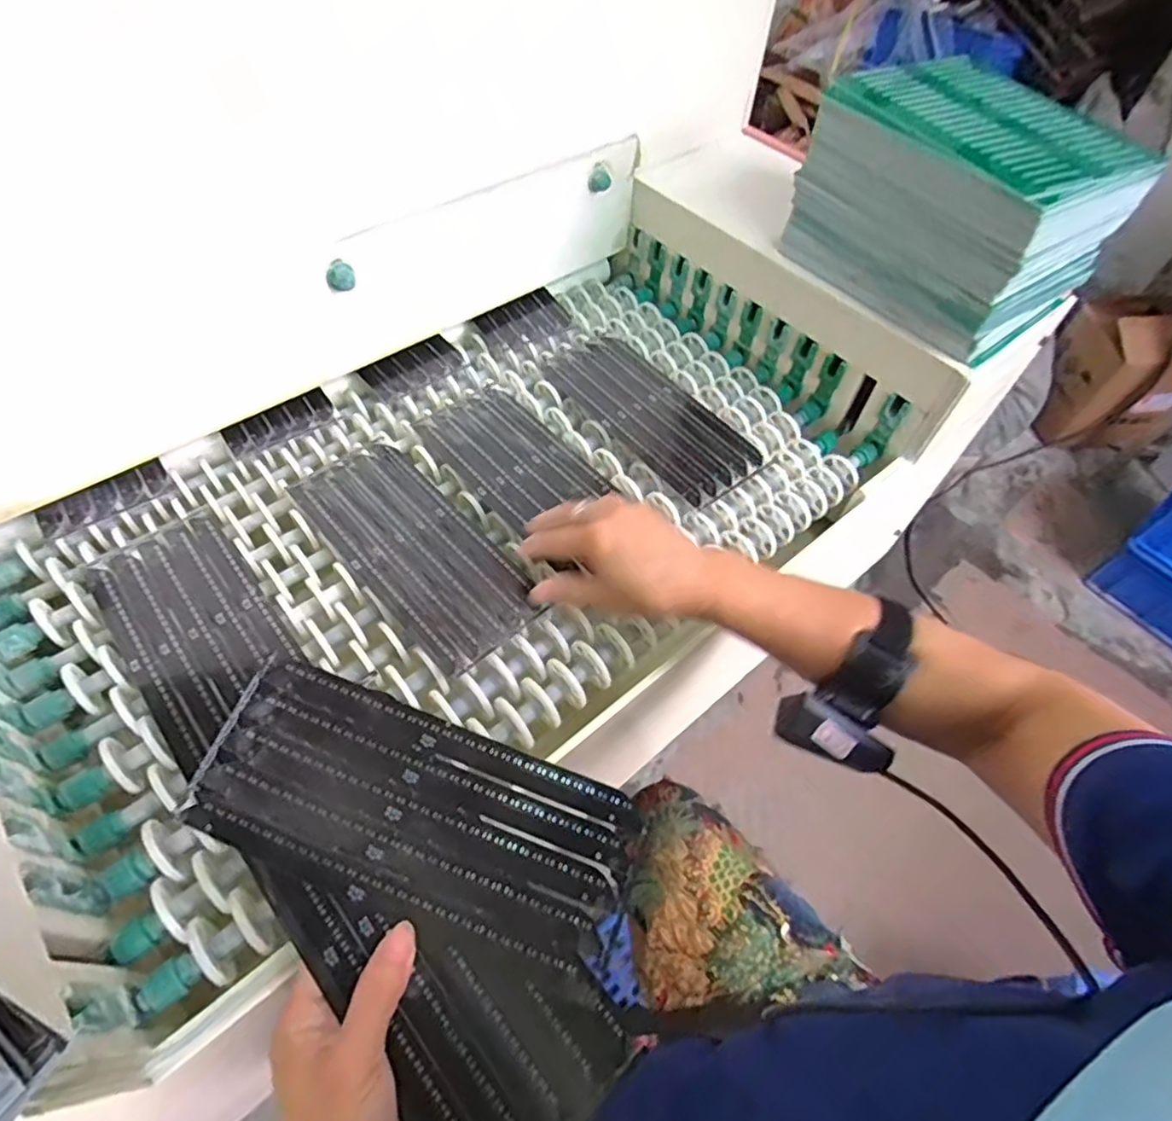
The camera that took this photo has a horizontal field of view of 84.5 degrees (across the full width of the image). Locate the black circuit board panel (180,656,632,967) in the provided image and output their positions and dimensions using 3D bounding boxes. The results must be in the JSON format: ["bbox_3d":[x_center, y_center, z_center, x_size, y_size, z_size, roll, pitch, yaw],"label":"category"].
[{"bbox_3d":[-0.092,0.133,0.339,0.220,0.004,0.099,20,68,7],"label":"black circuit board panel"}]

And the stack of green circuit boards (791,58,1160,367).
[{"bbox_3d":[0.304,-0.297,0.546,0.142,0.137,0.213,-25,59,-20],"label":"stack of green circuit boards"}]

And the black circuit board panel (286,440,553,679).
[{"bbox_3d":[-0.140,-0.014,0.519,0.096,0.006,0.228,-35,63,-25],"label":"black circuit board panel"}]

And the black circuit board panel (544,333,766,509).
[{"bbox_3d":[0.063,-0.148,0.632,0.103,0.010,0.235,-31,61,-23],"label":"black circuit board panel"}]

